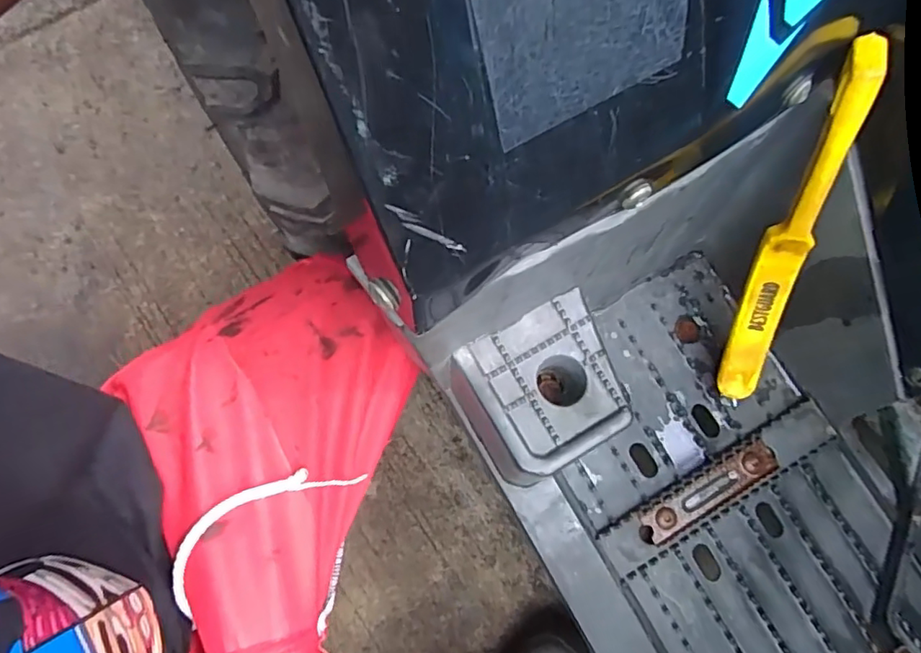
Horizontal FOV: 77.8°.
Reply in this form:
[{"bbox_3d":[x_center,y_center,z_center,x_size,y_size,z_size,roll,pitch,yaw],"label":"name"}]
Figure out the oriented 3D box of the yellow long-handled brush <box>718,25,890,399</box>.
[{"bbox_3d":[0.215,-0.049,0.373,0.028,0.252,0.028,-4,42,-3],"label":"yellow long-handled brush"}]

